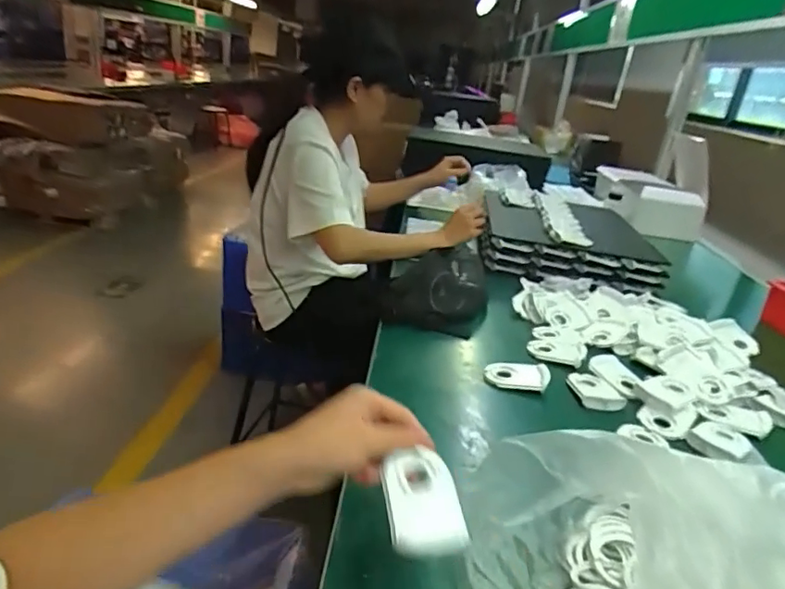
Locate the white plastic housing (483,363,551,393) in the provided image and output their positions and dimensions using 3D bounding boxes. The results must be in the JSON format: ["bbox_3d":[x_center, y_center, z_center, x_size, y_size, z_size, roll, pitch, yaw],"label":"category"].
[{"bbox_3d":[0.170,0.109,0.745,0.086,0.017,0.049,12,24,8],"label":"white plastic housing"}]

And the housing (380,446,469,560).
[{"bbox_3d":[0.024,0.161,0.426,0.061,0.019,0.087,15,32,-12],"label":"housing"}]

